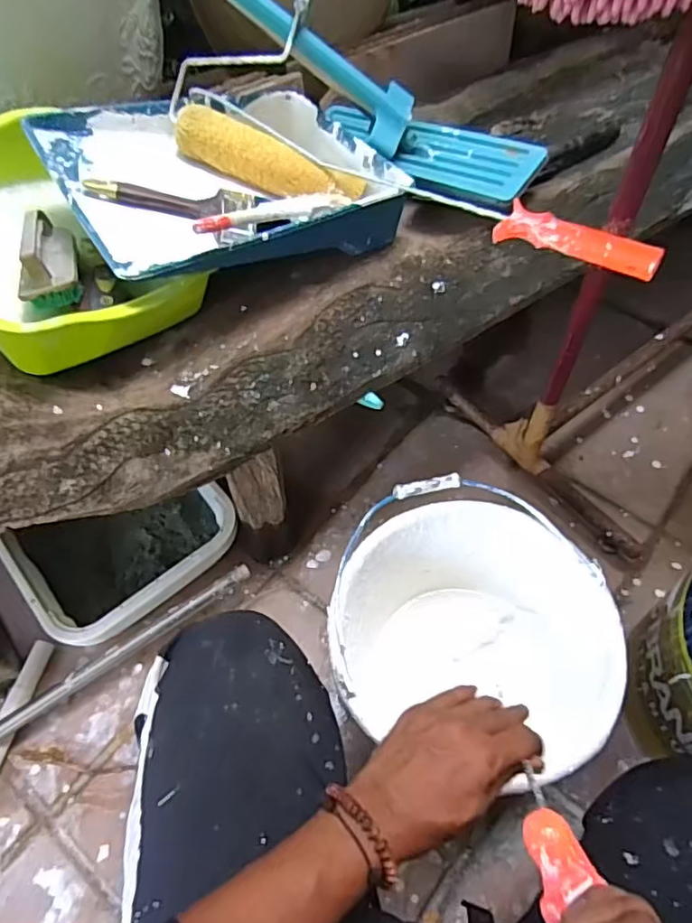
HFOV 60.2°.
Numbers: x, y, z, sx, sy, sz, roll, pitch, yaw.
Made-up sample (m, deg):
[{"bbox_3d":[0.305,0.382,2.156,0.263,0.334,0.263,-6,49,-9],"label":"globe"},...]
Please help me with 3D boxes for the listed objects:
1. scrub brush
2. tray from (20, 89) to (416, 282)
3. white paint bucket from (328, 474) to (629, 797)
[{"bbox_3d":[-0.313,-0.217,0.621,0.054,0.058,0.120,-15,58,-9],"label":"scrub brush"},{"bbox_3d":[-0.132,-0.325,0.692,0.347,0.110,0.273,-31,62,-18],"label":"tray"},{"bbox_3d":[0.140,0.197,0.697,0.290,0.222,0.250,17,59,11],"label":"white paint bucket"}]

